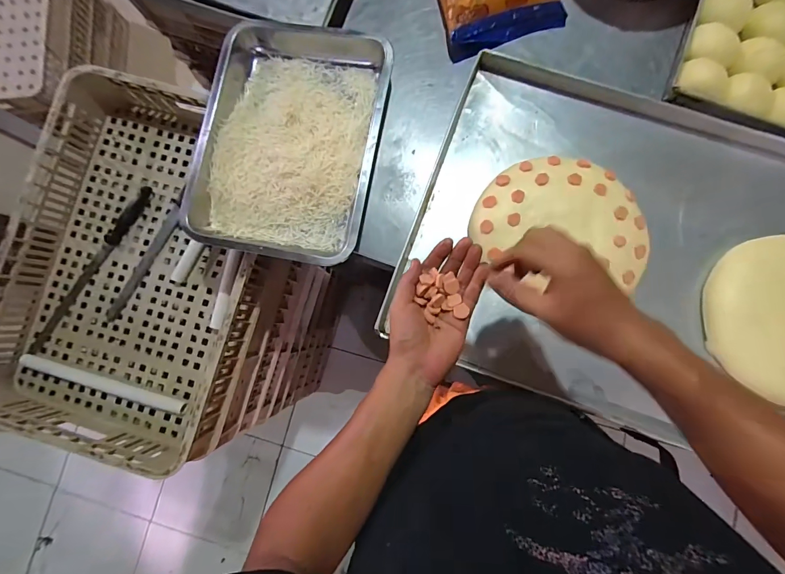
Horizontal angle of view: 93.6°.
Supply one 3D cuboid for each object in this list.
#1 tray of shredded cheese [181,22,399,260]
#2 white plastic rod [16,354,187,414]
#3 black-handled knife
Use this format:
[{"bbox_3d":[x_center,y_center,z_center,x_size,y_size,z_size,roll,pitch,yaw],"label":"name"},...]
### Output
[{"bbox_3d":[-0.153,-0.223,0.558,0.272,0.048,0.362,10,85,4],"label":"tray of shredded cheese"},{"bbox_3d":[-0.513,0.175,0.658,0.313,0.024,0.024,15,85,6],"label":"white plastic rod"},{"bbox_3d":[-0.557,-0.037,0.680,0.032,0.014,0.354,33,87,8],"label":"black-handled knife"}]

